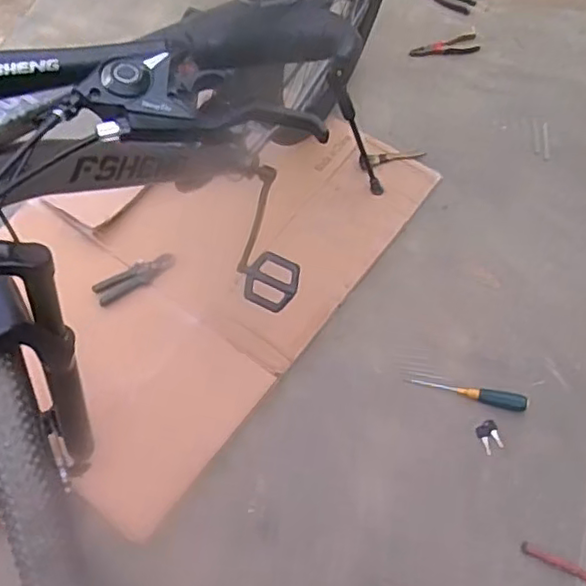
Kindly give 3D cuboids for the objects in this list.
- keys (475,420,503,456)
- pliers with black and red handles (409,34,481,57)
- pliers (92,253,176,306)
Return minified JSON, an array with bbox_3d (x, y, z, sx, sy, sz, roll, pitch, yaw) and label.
[{"bbox_3d":[0.358,0.261,1.143,0.038,0.007,0.056,-16,67,-4],"label":"keys"},{"bbox_3d":[0.369,-0.593,1.527,0.165,0.014,0.053,-14,66,-1],"label":"pliers with black and red handles"},{"bbox_3d":[-0.324,-0.035,1.289,0.171,0.022,0.053,-29,69,-9],"label":"pliers"}]

